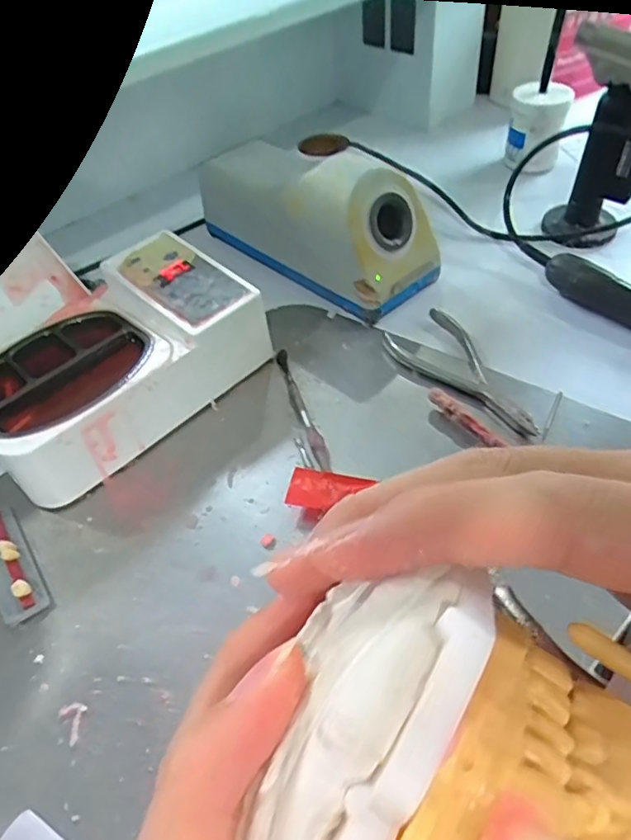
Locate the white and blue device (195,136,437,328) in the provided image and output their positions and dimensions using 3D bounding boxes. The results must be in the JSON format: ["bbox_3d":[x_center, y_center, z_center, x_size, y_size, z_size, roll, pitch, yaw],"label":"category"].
[{"bbox_3d":[-0.006,-0.170,0.478,0.087,0.096,0.206,-38,55,-25],"label":"white and blue device"}]

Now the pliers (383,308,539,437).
[{"bbox_3d":[0.107,-0.036,0.401,0.056,0.012,0.130,-33,53,-21],"label":"pliers"}]

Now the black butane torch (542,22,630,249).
[{"bbox_3d":[0.226,-0.221,0.454,0.065,0.151,0.075,18,52,21],"label":"black butane torch"}]

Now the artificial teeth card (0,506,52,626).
[{"bbox_3d":[-0.174,0.078,0.328,0.023,0.011,0.082,-31,52,-20],"label":"artificial teeth card"}]

